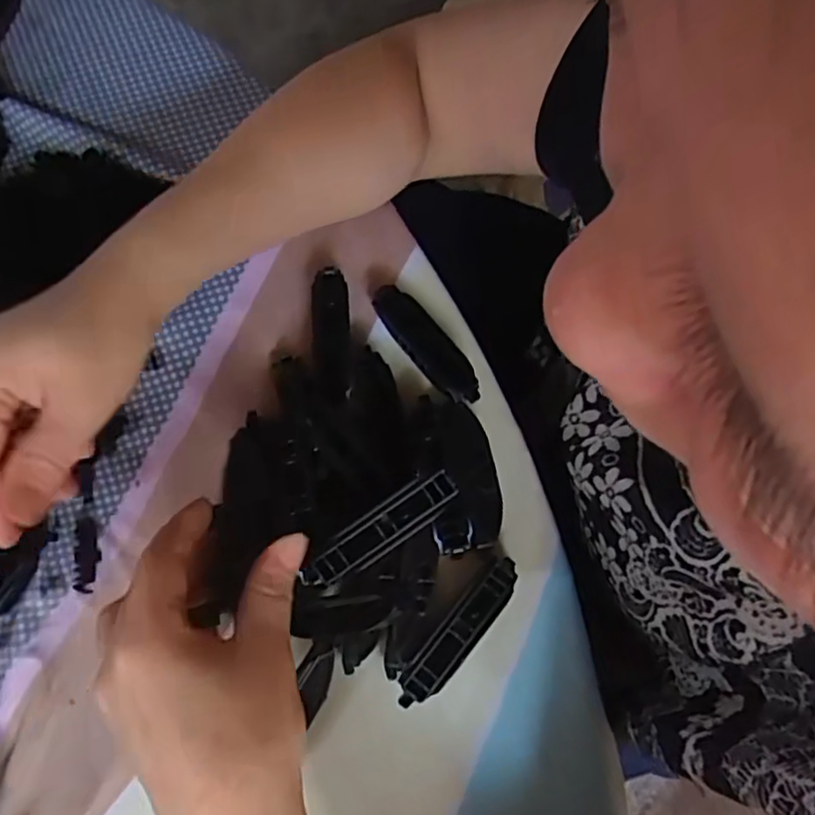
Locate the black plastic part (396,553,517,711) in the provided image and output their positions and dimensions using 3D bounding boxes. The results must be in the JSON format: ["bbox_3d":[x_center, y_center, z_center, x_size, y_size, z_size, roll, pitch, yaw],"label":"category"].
[{"bbox_3d":[0.026,0.108,0.325,0.019,0.010,0.080,40,79,11],"label":"black plastic part"}]

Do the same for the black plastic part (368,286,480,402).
[{"bbox_3d":[0.011,-0.035,0.363,0.023,0.014,0.079,-35,77,-8],"label":"black plastic part"}]

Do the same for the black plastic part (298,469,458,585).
[{"bbox_3d":[-0.013,0.055,0.303,0.076,0.012,0.018,-33,76,-8],"label":"black plastic part"}]

